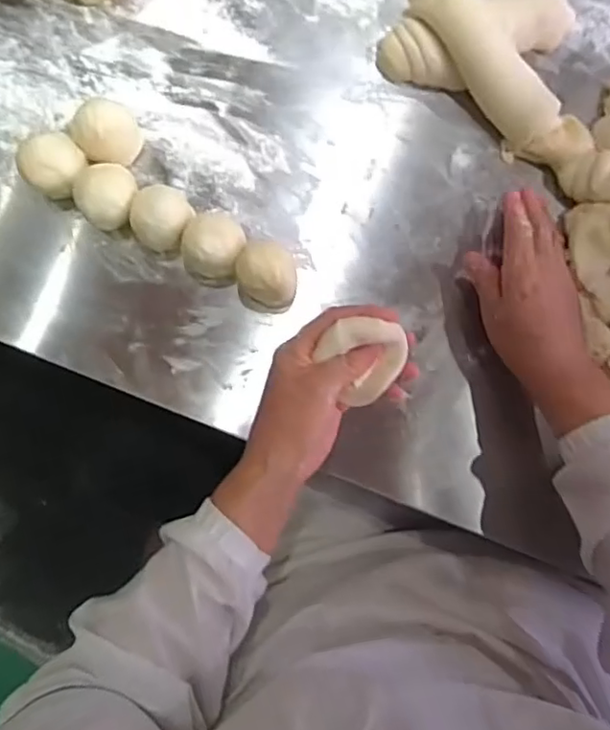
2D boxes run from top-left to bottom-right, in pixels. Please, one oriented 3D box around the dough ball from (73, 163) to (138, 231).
[{"bbox_3d":[-0.171,-0.145,0.536,0.052,0.052,0.052,0,84,-2],"label":"dough ball"}]

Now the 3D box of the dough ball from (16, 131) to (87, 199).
[{"bbox_3d":[-0.217,-0.171,0.538,0.052,0.051,0.048,0,84,-2],"label":"dough ball"}]

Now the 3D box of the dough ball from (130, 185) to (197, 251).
[{"bbox_3d":[-0.124,-0.127,0.538,0.053,0.046,0.053,0,82,-3],"label":"dough ball"}]

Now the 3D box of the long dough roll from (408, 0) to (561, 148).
[{"bbox_3d":[0.161,-0.280,0.552,0.047,0.066,0.172,-37,85,-7],"label":"long dough roll"}]

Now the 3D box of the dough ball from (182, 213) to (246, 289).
[{"bbox_3d":[-0.078,-0.105,0.533,0.050,0.050,0.060,18,82,0],"label":"dough ball"}]

